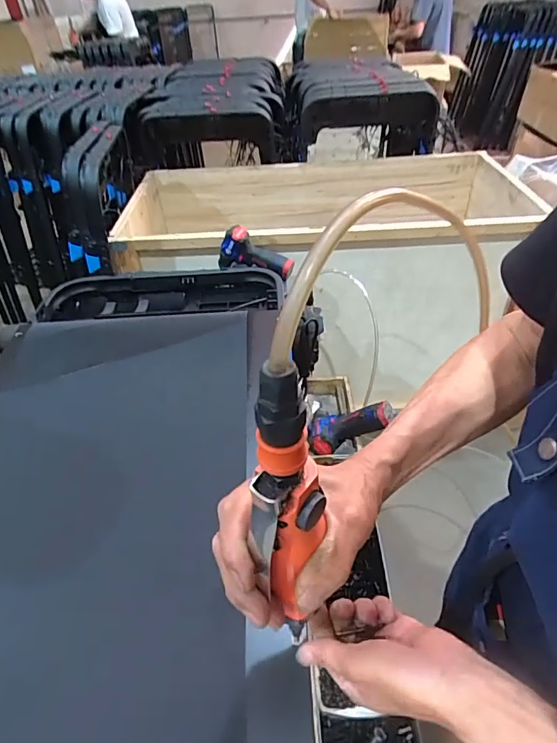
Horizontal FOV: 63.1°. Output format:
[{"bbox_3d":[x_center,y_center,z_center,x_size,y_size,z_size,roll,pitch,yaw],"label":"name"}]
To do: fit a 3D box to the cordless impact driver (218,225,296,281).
[{"bbox_3d":[-0.068,-0.321,1.221,0.218,0.112,0.058,10,43,15],"label":"cordless impact driver"}]

